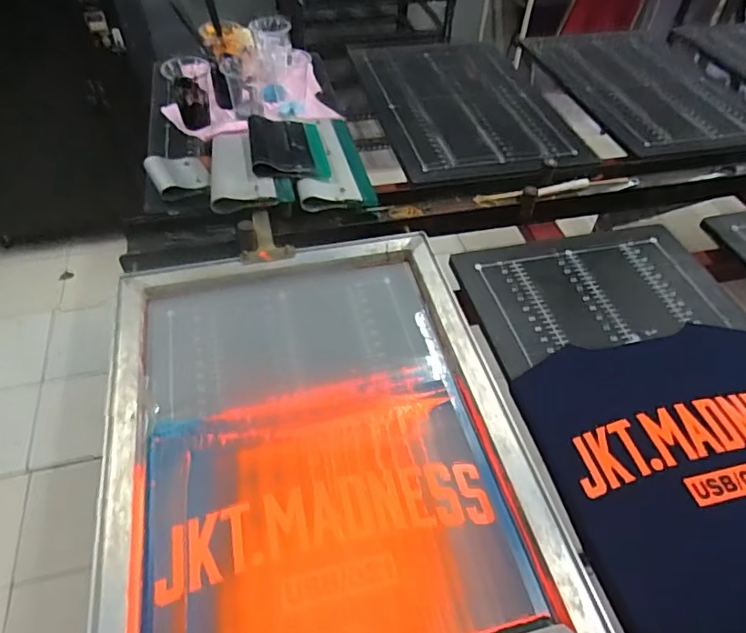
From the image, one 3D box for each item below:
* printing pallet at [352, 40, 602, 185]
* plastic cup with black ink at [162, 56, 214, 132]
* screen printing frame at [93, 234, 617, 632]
[{"bbox_3d":[0.206,-0.479,1.200,0.405,0.028,0.599,-9,49,-10],"label":"printing pallet"},{"bbox_3d":[-0.360,-0.434,1.055,0.081,0.127,0.090,5,48,2],"label":"plastic cup with black ink"},{"bbox_3d":[-0.060,0.155,0.612,0.450,0.043,0.641,-9,49,-11],"label":"screen printing frame"}]

